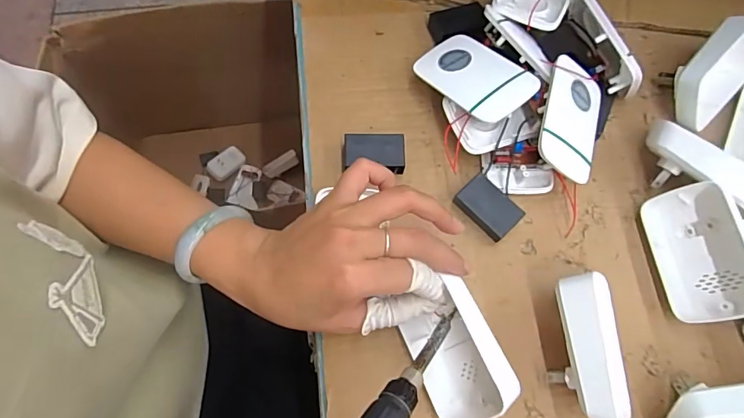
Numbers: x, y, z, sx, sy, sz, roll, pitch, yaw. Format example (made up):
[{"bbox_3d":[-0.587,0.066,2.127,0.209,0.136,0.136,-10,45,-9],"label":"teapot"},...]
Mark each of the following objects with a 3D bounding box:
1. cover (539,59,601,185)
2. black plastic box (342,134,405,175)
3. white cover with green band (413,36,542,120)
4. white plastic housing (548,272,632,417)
[{"bbox_3d":[0.156,-0.070,0.350,0.057,0.009,0.092,28,71,-21],"label":"cover"},{"bbox_3d":[0.002,-0.046,0.364,0.050,0.017,0.027,-1,72,-2],"label":"black plastic box"},{"bbox_3d":[0.080,-0.107,0.357,0.060,0.008,0.093,-39,58,-13],"label":"white cover with green band"},{"bbox_3d":[0.140,0.095,0.304,0.035,0.053,0.091,-5,72,-3],"label":"white plastic housing"}]

